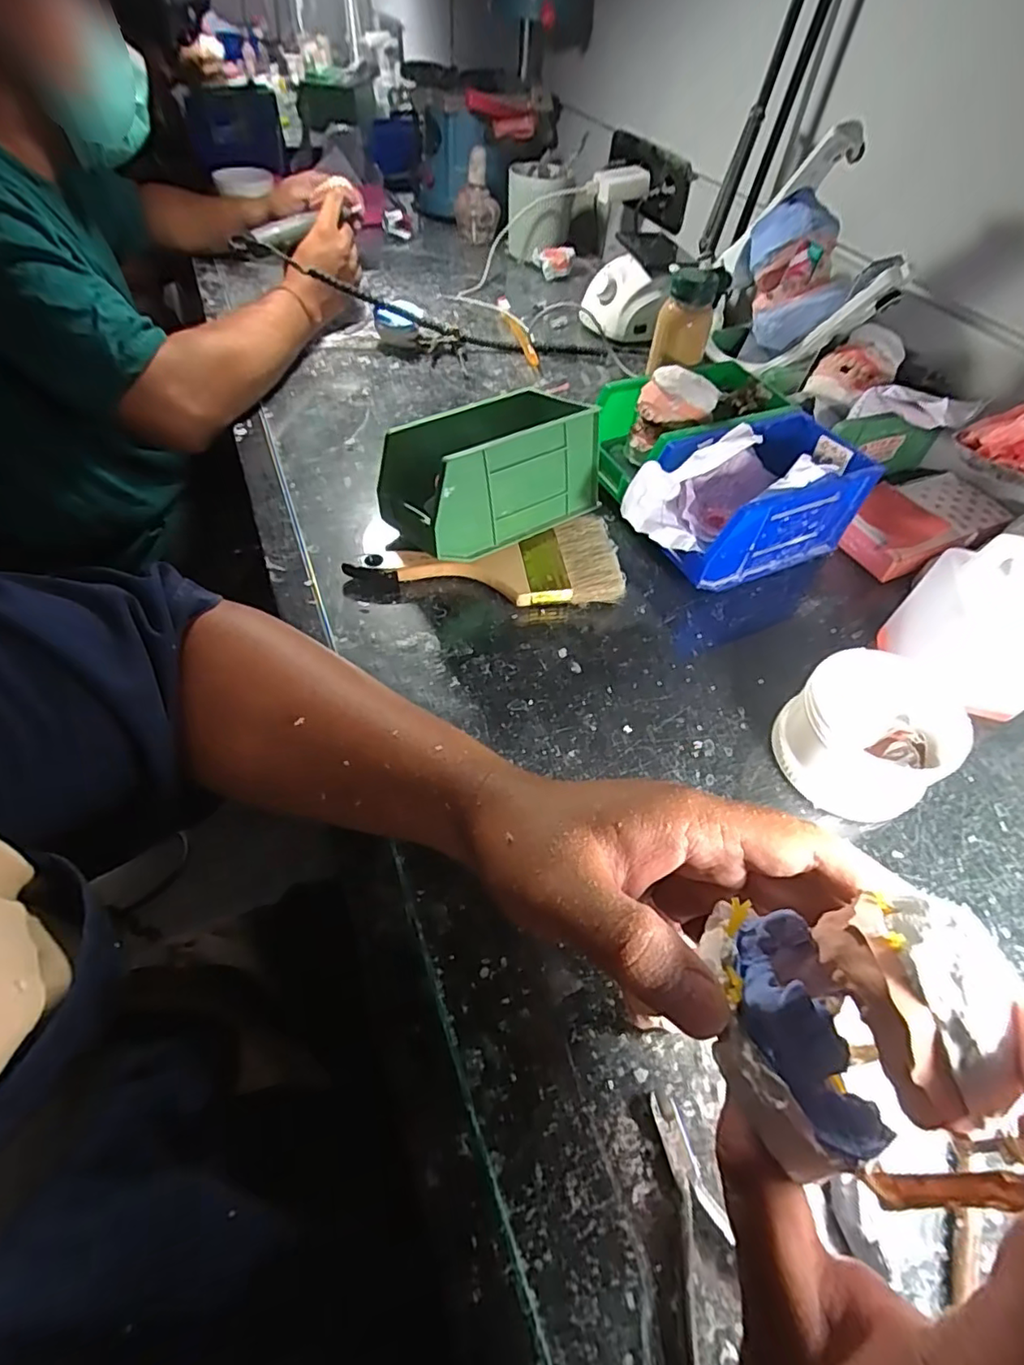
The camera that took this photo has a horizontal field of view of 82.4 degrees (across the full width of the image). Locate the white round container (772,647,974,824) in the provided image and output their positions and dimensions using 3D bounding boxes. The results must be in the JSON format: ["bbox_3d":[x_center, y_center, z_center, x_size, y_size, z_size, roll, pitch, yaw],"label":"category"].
[{"bbox_3d":[0.235,0.033,0.385,0.109,0.061,0.090,-31,61,-24],"label":"white round container"}]

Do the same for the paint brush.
[{"bbox_3d":[-0.020,-0.100,0.493,0.217,0.023,0.089,-3,53,-6],"label":"paint brush"}]

